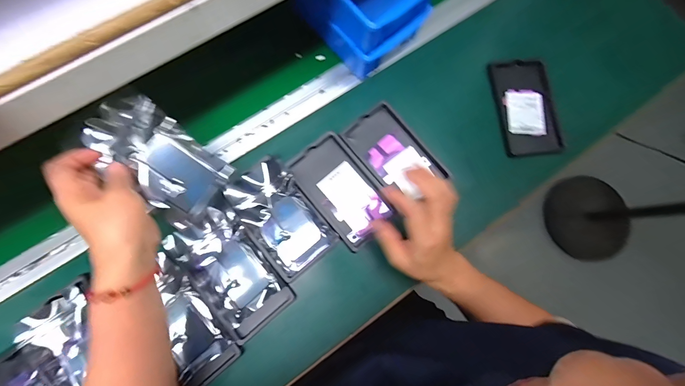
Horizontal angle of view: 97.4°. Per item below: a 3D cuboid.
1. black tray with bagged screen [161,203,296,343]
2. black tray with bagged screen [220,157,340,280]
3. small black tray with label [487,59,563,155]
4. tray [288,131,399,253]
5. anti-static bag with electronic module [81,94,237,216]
[{"bbox_3d":[-0.148,0.101,0.394,0.092,0.029,0.167,-38,82,-8],"label":"black tray with bagged screen"},{"bbox_3d":[-0.086,0.030,0.415,0.092,0.022,0.157,-37,82,-8],"label":"black tray with bagged screen"},{"bbox_3d":[0.290,-0.136,0.484,0.092,0.020,0.160,-5,79,-2],"label":"small black tray with label"},{"bbox_3d":[0.000,-0.004,0.435,0.090,0.019,0.154,-38,82,-8],"label":"tray"},{"bbox_3d":[-0.200,-0.038,0.330,0.135,0.009,0.083,43,85,-20],"label":"anti-static bag with electronic module"}]

